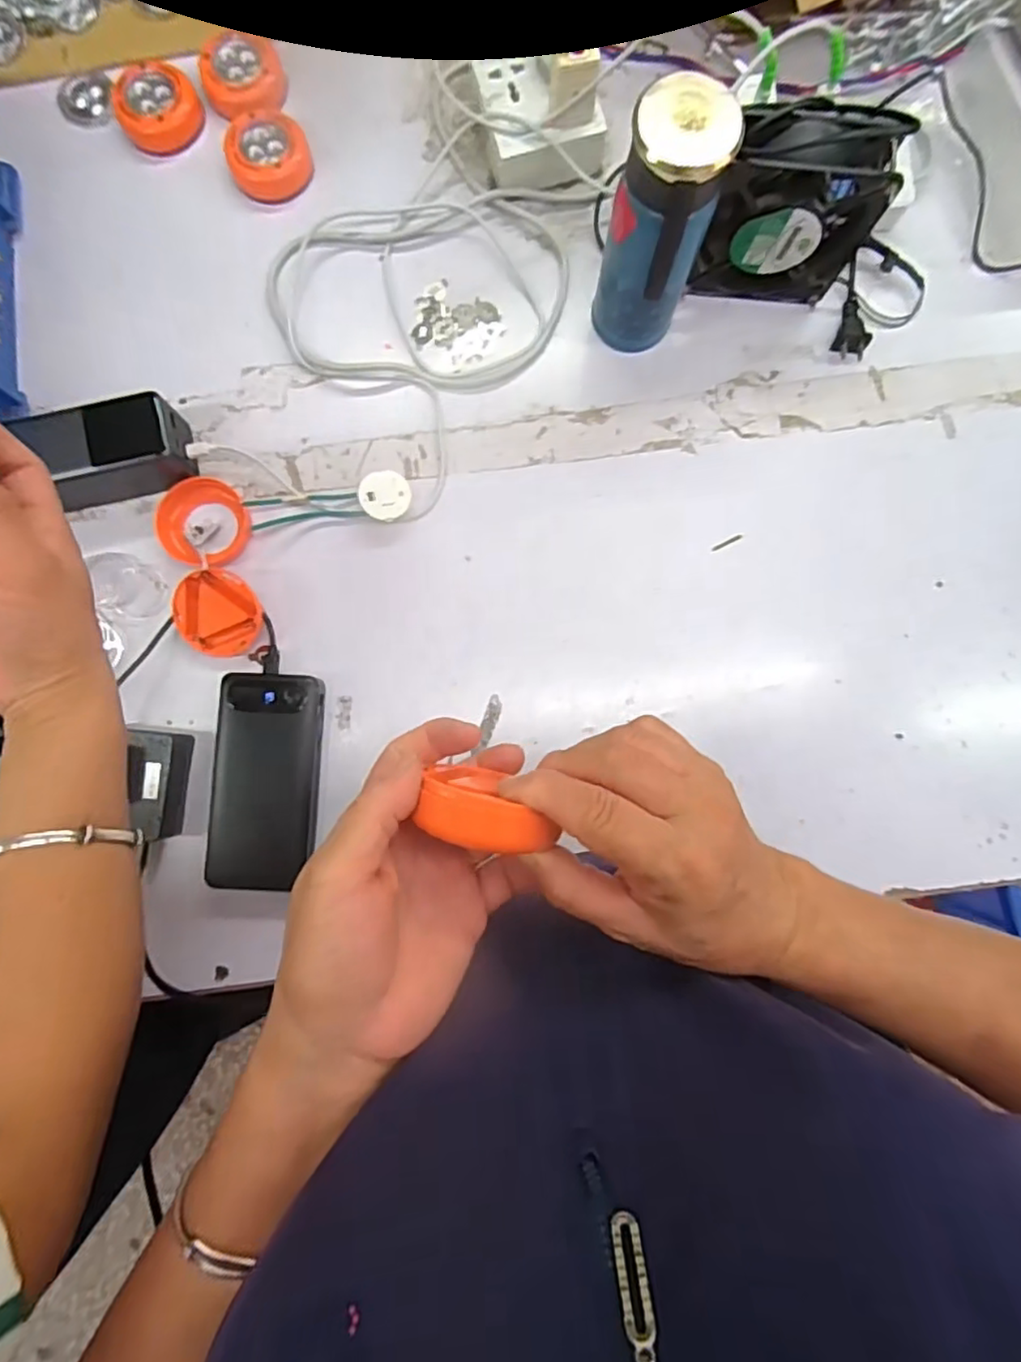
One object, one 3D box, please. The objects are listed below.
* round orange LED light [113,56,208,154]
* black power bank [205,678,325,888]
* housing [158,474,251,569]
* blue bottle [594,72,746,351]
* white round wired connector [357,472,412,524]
[{"bbox_3d":[-0.299,-0.488,0.534,0.069,0.025,0.076,-28,85,-2],"label":"round orange LED light"},{"bbox_3d":[-0.181,0.073,0.470,0.075,0.024,0.153,2,85,0],"label":"black power bank"},{"bbox_3d":[-0.241,-0.124,0.493,0.070,0.018,0.066,0,85,0],"label":"housing"},{"bbox_3d":[0.099,-0.303,0.435,0.064,0.170,0.062,0,85,0],"label":"blue bottle"},{"bbox_3d":[-0.097,-0.143,0.495,0.038,0.022,0.037,18,85,2],"label":"white round wired connector"}]

